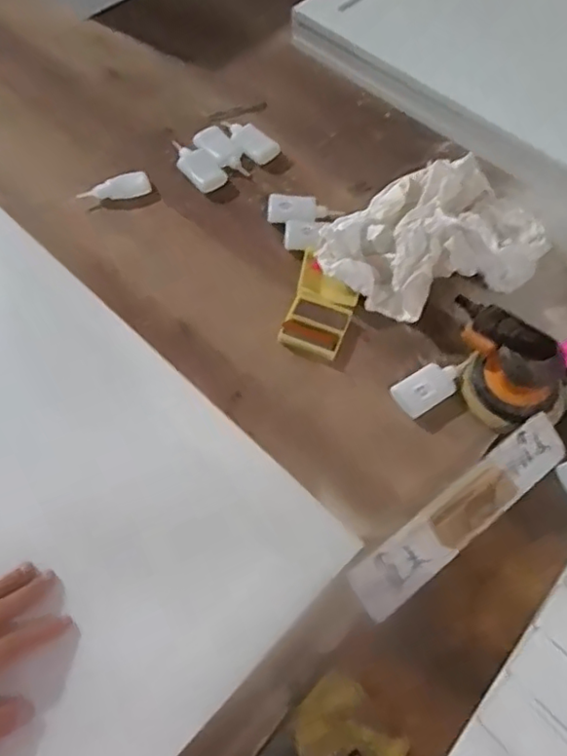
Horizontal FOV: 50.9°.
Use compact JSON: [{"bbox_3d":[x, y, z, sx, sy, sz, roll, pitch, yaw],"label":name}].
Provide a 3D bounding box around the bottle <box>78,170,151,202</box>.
[{"bbox_3d":[-0.227,-0.251,0.808,0.093,0.024,0.031,-23,65,-14],"label":"bottle"}]

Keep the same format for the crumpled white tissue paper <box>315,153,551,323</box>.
[{"bbox_3d":[0.193,-0.177,0.739,0.221,0.070,0.262,37,66,16],"label":"crumpled white tissue paper"}]

